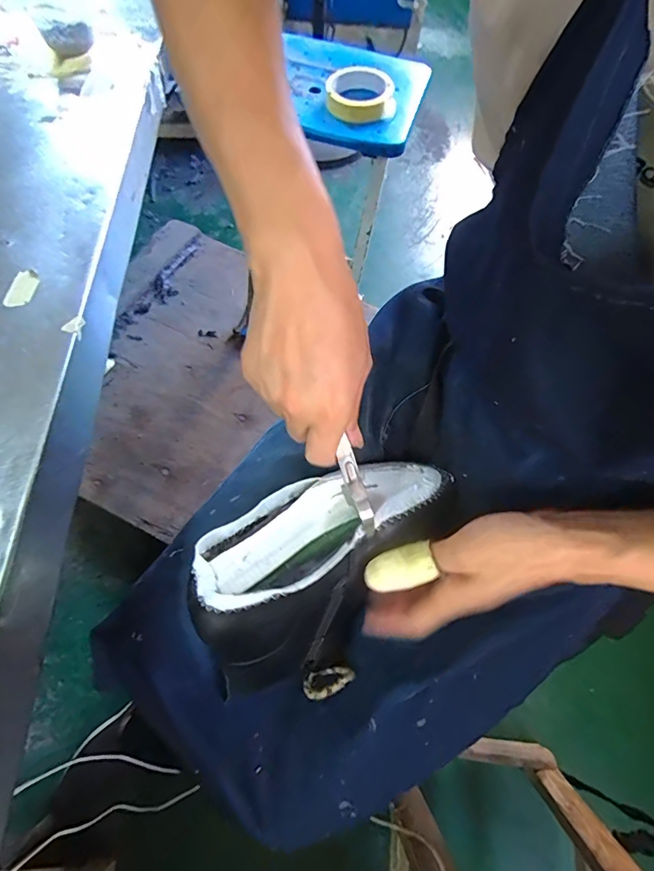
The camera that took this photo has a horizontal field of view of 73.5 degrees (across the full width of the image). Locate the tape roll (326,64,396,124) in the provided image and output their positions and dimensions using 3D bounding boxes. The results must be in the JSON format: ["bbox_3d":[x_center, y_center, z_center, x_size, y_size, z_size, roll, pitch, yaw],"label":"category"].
[{"bbox_3d":[0.049,-0.511,0.649,0.099,0.030,0.110,1,64,-3],"label":"tape roll"}]

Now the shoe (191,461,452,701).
[{"bbox_3d":[-0.001,0.093,0.367,0.231,0.105,0.123,-30,69,-17],"label":"shoe"}]

